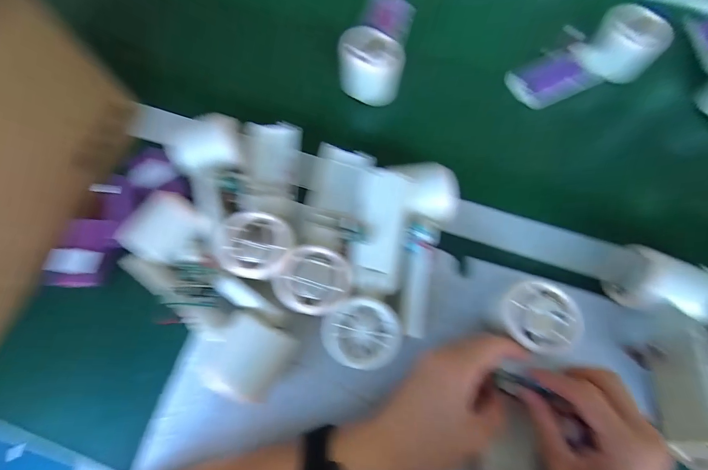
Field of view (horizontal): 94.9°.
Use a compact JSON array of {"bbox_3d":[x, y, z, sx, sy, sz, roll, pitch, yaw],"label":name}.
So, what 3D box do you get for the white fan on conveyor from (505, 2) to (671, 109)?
[{"bbox_3d":[0.278,-0.208,0.403,0.164,0.052,0.066,-22,73,8],"label":"white fan on conveyor"}]

